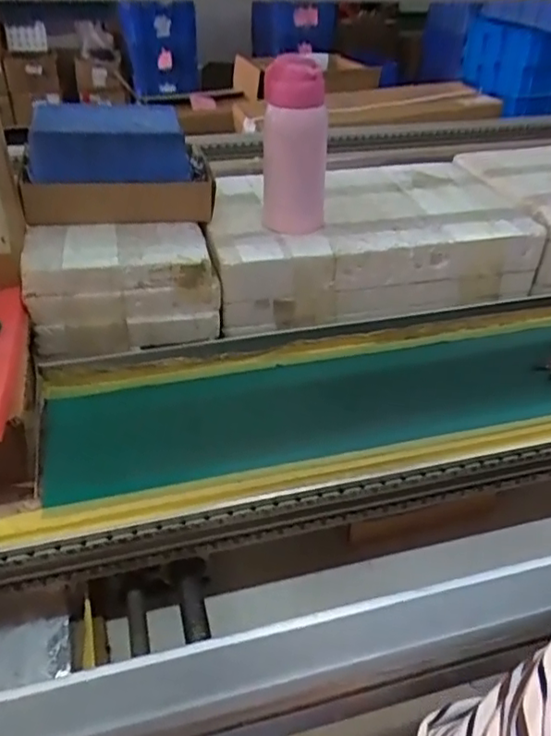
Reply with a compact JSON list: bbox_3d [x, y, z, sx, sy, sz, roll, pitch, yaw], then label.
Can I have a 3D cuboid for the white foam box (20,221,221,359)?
[{"bbox_3d":[-0.183,-0.102,0.746,0.217,0.109,0.110,-7,35,-12],"label":"white foam box"}]

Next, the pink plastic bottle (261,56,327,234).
[{"bbox_3d":[0.025,-0.273,0.754,0.078,0.203,0.067,2,34,0],"label":"pink plastic bottle"}]

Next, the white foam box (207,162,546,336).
[{"bbox_3d":[0.117,-0.192,0.892,0.444,0.110,0.274,-7,35,-13],"label":"white foam box"}]

